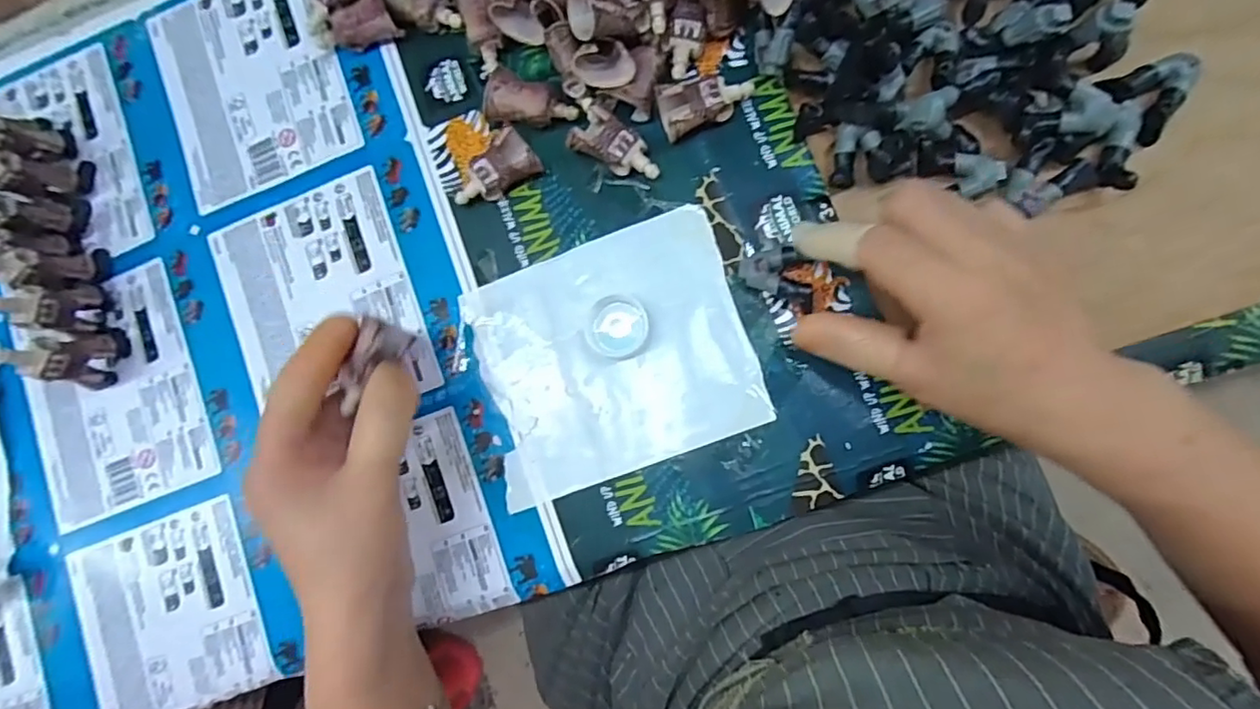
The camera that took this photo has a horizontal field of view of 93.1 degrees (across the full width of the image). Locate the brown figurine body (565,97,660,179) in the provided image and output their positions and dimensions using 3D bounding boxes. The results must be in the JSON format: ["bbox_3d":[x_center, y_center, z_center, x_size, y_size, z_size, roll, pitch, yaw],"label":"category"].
[{"bbox_3d":[-0.009,-0.109,0.316,0.053,0.017,0.025,37,92,8],"label":"brown figurine body"}]

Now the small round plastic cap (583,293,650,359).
[{"bbox_3d":[-0.006,-0.014,0.311,0.031,0.011,0.030,-8,85,7],"label":"small round plastic cap"}]

